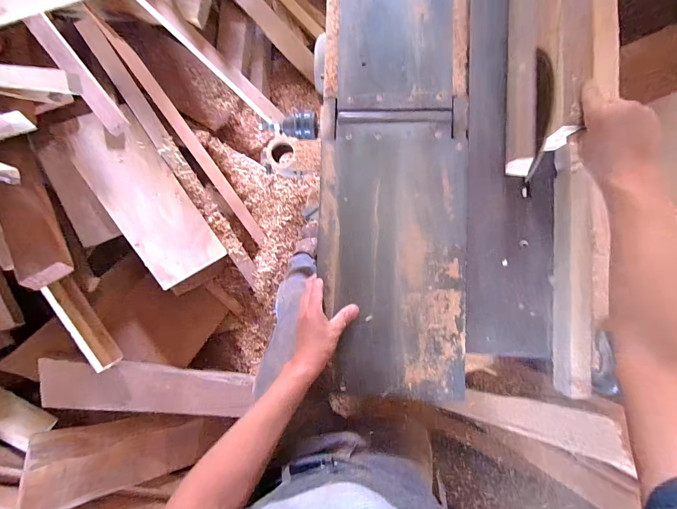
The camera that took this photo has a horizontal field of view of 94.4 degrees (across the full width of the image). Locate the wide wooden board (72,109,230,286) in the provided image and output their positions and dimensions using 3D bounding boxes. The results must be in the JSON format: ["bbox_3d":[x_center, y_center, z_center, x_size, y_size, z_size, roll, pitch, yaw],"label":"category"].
[{"bbox_3d":[-0.577,-0.166,0.953,0.212,0.026,0.517,-37,101,-30],"label":"wide wooden board"}]

